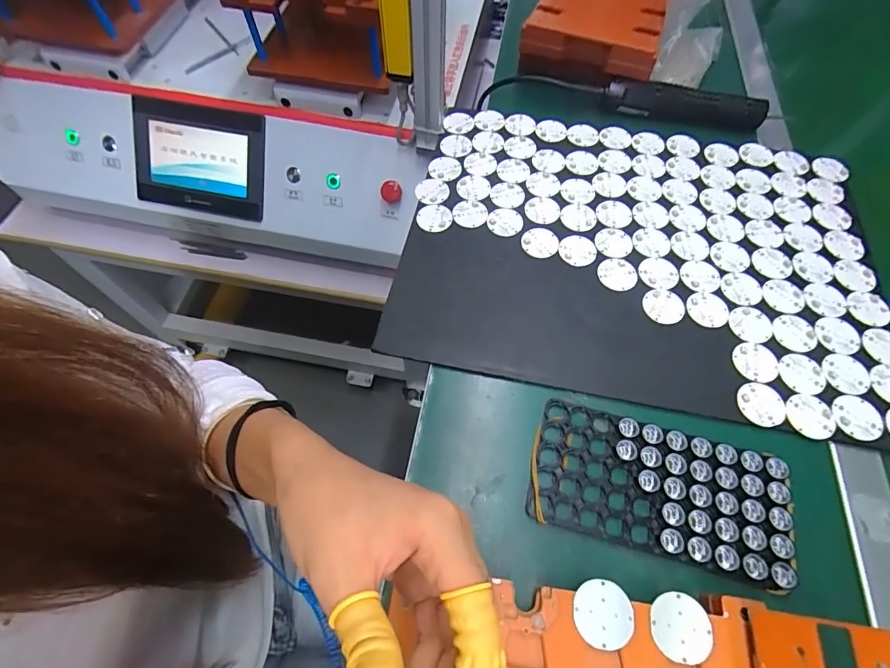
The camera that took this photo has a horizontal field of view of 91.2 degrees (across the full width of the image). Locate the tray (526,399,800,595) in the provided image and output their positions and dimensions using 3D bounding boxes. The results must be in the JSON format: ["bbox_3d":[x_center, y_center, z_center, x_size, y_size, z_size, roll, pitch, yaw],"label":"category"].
[{"bbox_3d":[0.170,0.122,0.351,0.195,0.014,0.098,14,63,7],"label":"tray"}]

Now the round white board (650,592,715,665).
[{"bbox_3d":[0.156,0.194,0.288,0.039,0.004,0.038,1,60,-1],"label":"round white board"}]

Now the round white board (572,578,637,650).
[{"bbox_3d":[0.106,0.187,0.291,0.038,0.004,0.039,0,62,1],"label":"round white board"}]

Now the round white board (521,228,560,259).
[{"bbox_3d":[0.102,-0.099,0.467,0.039,0.004,0.038,0,62,0],"label":"round white board"}]

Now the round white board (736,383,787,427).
[{"bbox_3d":[0.279,0.061,0.383,0.039,0.004,0.039,0,62,0],"label":"round white board"}]

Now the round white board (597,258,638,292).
[{"bbox_3d":[0.178,-0.061,0.449,0.039,0.004,0.035,20,64,10],"label":"round white board"}]

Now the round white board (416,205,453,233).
[{"bbox_3d":[-0.011,-0.129,0.485,0.038,0.005,0.035,0,62,0],"label":"round white board"}]

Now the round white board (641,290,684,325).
[{"bbox_3d":[0.216,-0.028,0.430,0.040,0.004,0.037,0,62,0],"label":"round white board"}]

